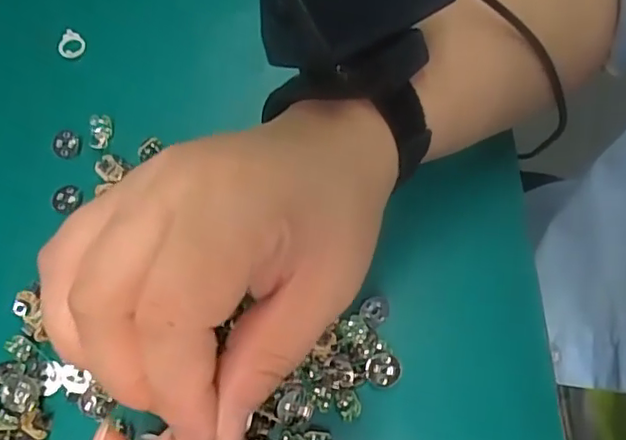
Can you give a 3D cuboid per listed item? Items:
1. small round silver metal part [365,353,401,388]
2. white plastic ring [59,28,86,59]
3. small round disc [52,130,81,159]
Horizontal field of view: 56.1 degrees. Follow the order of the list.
[{"bbox_3d":[0.031,0.066,0.257,0.015,0.005,0.013,12,67,5],"label":"small round silver metal part"},{"bbox_3d":[-0.137,-0.099,0.331,0.015,0.005,0.016,0,66,0],"label":"white plastic ring"},{"bbox_3d":[-0.129,-0.040,0.308,0.014,0.006,0.015,0,66,0],"label":"small round disc"}]

